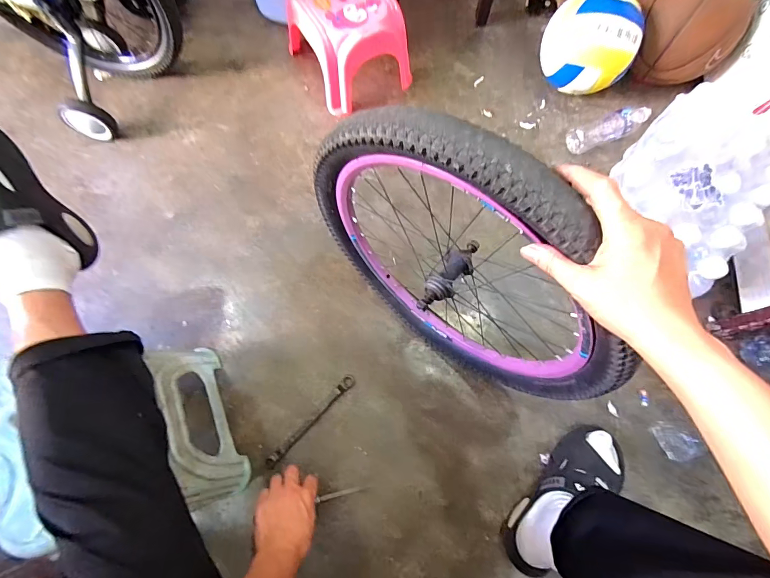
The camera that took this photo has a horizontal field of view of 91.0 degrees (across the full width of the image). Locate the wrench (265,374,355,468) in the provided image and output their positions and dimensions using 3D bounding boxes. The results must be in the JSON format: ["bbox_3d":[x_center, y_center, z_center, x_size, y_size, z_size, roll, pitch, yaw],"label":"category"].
[{"bbox_3d":[-0.138,0.248,0.715,0.022,0.023,0.218,42,77,11],"label":"wrench"}]

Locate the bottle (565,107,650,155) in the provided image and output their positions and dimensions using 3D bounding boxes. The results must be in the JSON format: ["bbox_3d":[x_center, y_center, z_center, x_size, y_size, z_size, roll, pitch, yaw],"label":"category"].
[{"bbox_3d":[0.533,-0.385,0.900,0.210,0.050,0.073,-27,75,-9],"label":"bottle"}]

